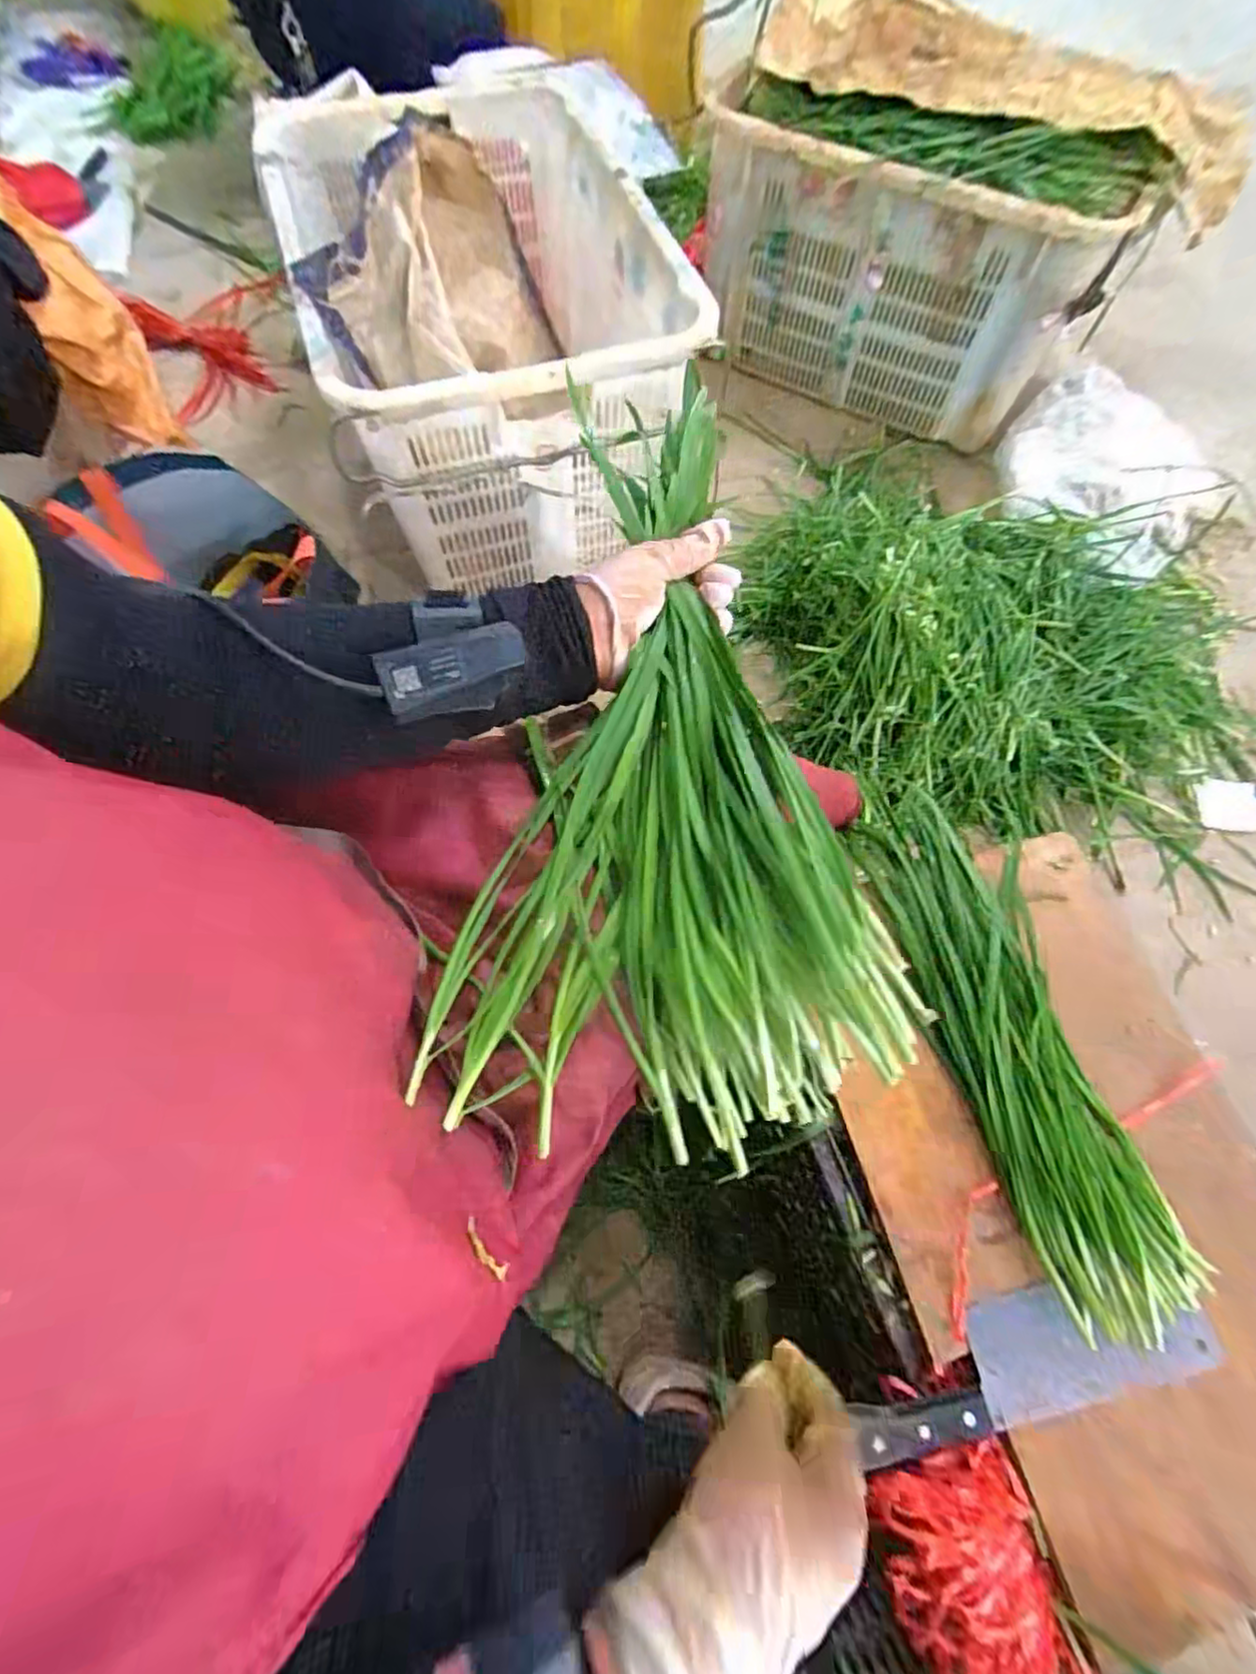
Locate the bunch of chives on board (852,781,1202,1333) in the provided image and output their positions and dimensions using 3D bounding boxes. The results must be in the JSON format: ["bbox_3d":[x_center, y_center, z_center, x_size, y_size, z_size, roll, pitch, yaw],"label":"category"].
[{"bbox_3d":[0.313,0.150,0.501,0.132,0.036,0.417,-15,70,-8],"label":"bunch of chives on board"}]

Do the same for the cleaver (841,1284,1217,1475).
[{"bbox_3d":[0.282,0.360,0.426,0.266,0.026,0.071,-12,69,-6],"label":"cleaver"}]

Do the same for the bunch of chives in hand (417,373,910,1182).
[{"bbox_3d":[0.036,-0.047,0.381,0.238,0.080,0.424,7,69,1],"label":"bunch of chives in hand"}]

